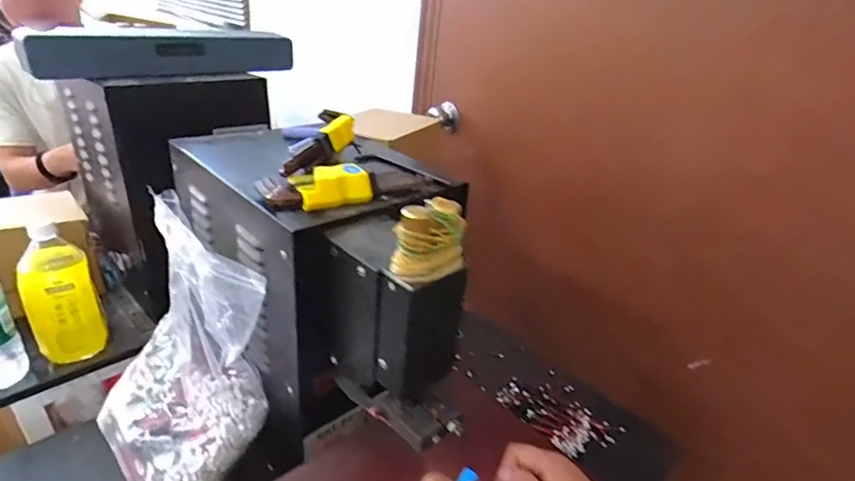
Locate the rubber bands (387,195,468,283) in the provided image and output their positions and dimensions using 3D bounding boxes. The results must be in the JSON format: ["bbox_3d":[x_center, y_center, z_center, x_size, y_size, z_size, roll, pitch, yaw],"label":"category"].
[{"bbox_3d":[0.002,0.000,0.385,0.056,0.054,0.030,-18,36,-41],"label":"rubber bands"}]

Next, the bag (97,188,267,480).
[{"bbox_3d":[-0.302,0.128,0.561,0.134,0.276,0.250,-18,36,-41],"label":"bag"}]

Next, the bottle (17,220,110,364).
[{"bbox_3d":[-0.521,0.073,0.688,0.086,0.186,0.078,-16,34,-39],"label":"bottle"}]

